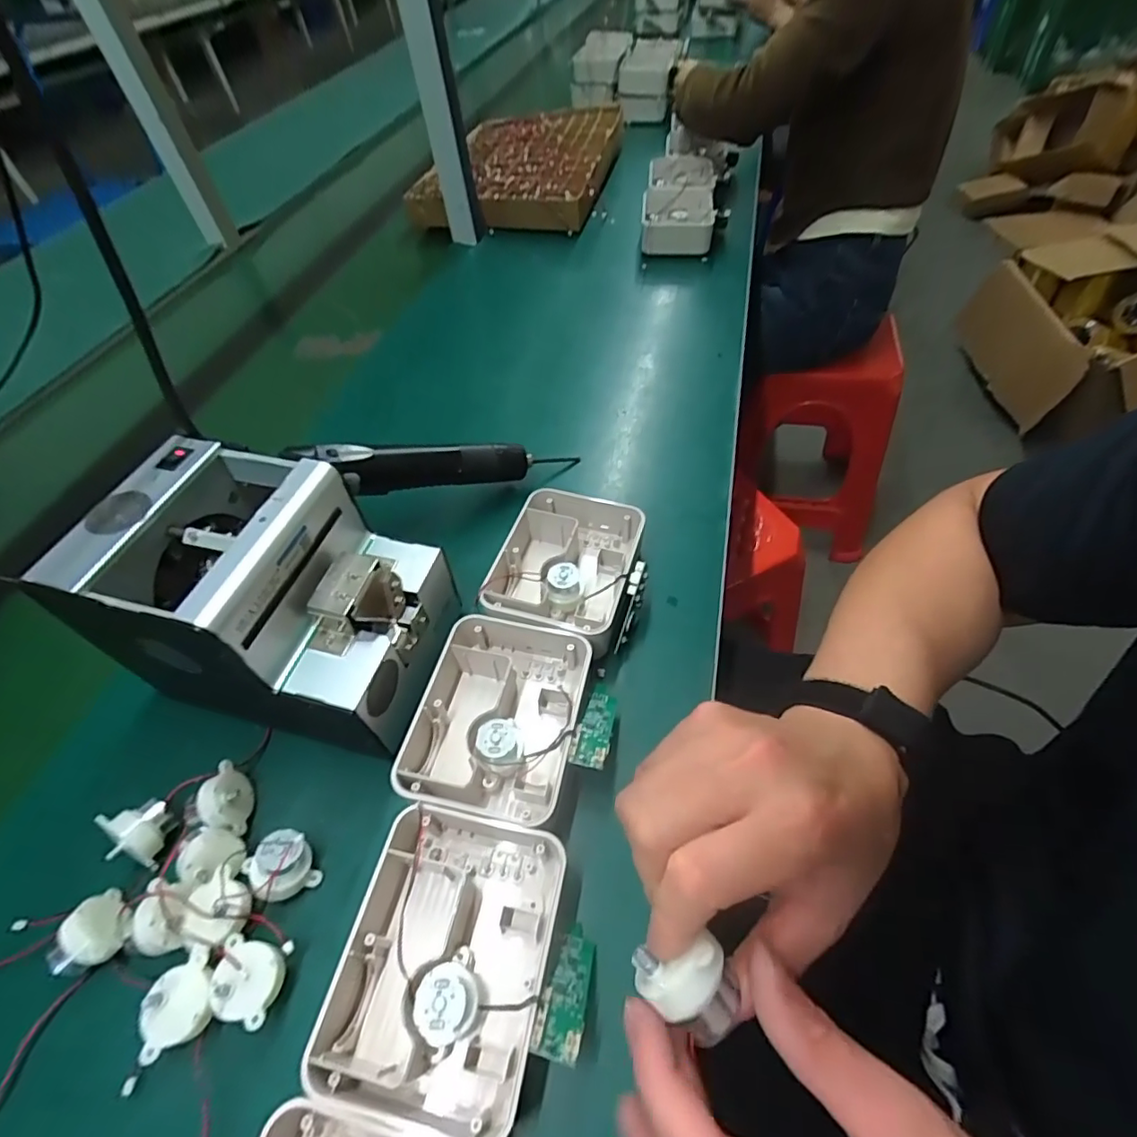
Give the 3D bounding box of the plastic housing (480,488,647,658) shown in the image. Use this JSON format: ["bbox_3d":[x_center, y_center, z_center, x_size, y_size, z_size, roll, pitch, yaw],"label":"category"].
[{"bbox_3d":[-0.004,0.001,0.443,0.105,0.043,0.128,11,54,14],"label":"plastic housing"}]

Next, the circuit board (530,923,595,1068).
[{"bbox_3d":[0.001,0.210,0.283,0.022,0.007,0.065,21,19,9],"label":"circuit board"}]

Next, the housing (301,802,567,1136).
[{"bbox_3d":[-0.063,0.197,0.295,0.102,0.038,0.134,4,53,9],"label":"housing"}]

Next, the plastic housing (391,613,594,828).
[{"bbox_3d":[-0.045,0.095,0.372,0.104,0.044,0.124,2,53,7],"label":"plastic housing"}]

